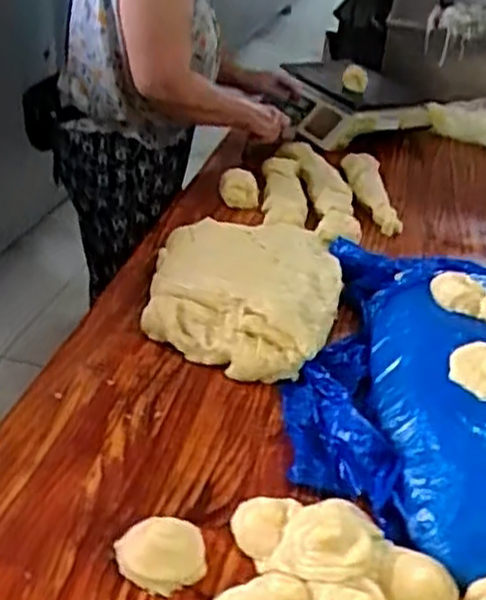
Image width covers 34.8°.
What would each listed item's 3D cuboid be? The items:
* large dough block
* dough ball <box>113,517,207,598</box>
[{"bbox_3d":[-0.001,-0.022,1.116,0.271,0.065,0.317,8,32,4],"label":"large dough block"},{"bbox_3d":[-0.079,0.240,0.739,0.085,0.031,0.076,0,33,-9],"label":"dough ball"}]

